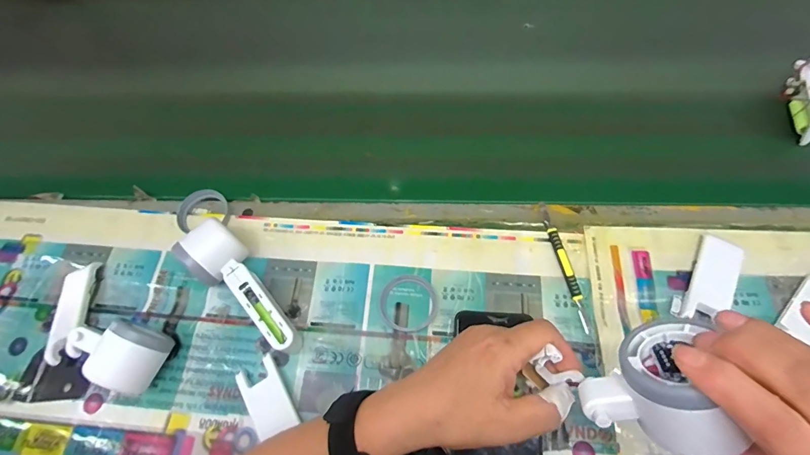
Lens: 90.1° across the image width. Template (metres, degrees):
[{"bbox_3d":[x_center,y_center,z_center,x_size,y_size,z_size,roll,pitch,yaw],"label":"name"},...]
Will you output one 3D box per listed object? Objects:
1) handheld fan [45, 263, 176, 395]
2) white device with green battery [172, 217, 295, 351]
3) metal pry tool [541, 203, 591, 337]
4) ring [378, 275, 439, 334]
[{"bbox_3d":[-0.317,0.105,0.404,0.169,0.054,0.090,34,71,18],"label":"handheld fan"},{"bbox_3d":[-0.165,0.062,0.419,0.161,0.054,0.057,38,72,19],"label":"white device with green battery"},{"bbox_3d":[0.170,0.038,0.430,0.011,0.011,0.144,-12,64,-2],"label":"metal pry tool"},{"bbox_3d":[0.004,0.079,0.425,0.061,0.004,0.060,-1,64,3],"label":"ring"}]

